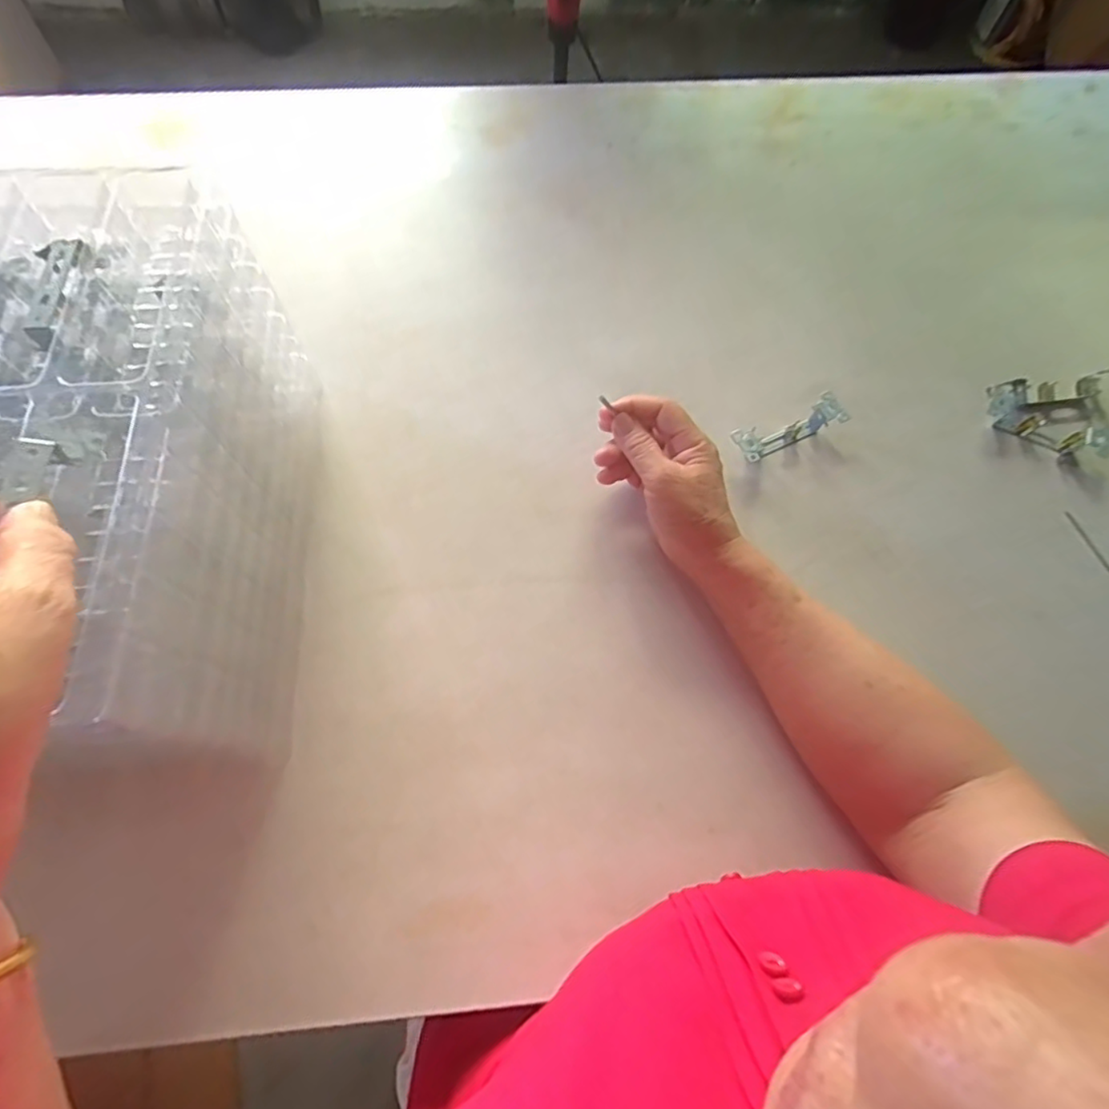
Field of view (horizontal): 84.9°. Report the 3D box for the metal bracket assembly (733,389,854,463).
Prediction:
[{"bbox_3d":[0.204,-0.108,0.531,0.100,0.026,0.029,-24,72,-10],"label":"metal bracket assembly"}]

